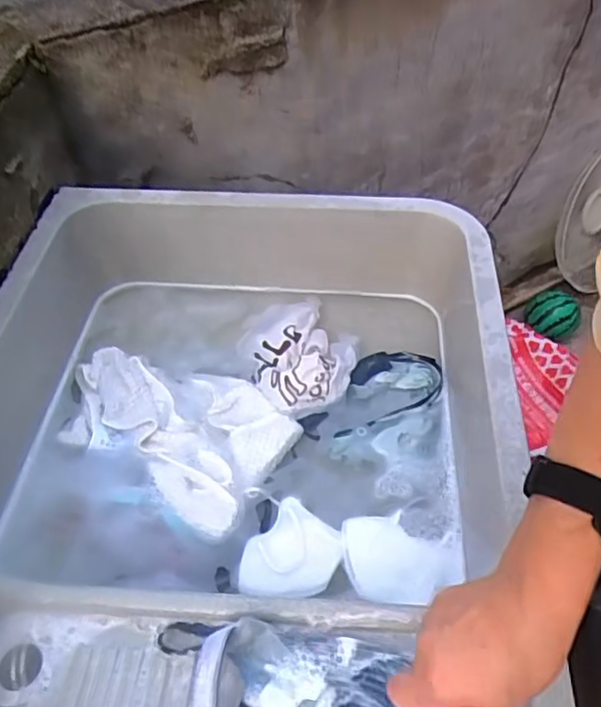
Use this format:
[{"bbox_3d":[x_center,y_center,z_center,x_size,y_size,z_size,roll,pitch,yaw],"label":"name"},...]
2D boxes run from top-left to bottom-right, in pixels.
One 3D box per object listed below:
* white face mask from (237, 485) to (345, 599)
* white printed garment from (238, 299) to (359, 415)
[{"bbox_3d":[-0.009,0.197,0.639,0.103,0.010,0.114,3,48,3],"label":"white face mask"},{"bbox_3d":[-0.001,-0.011,0.817,0.151,0.038,0.184,-23,51,-18],"label":"white printed garment"}]

